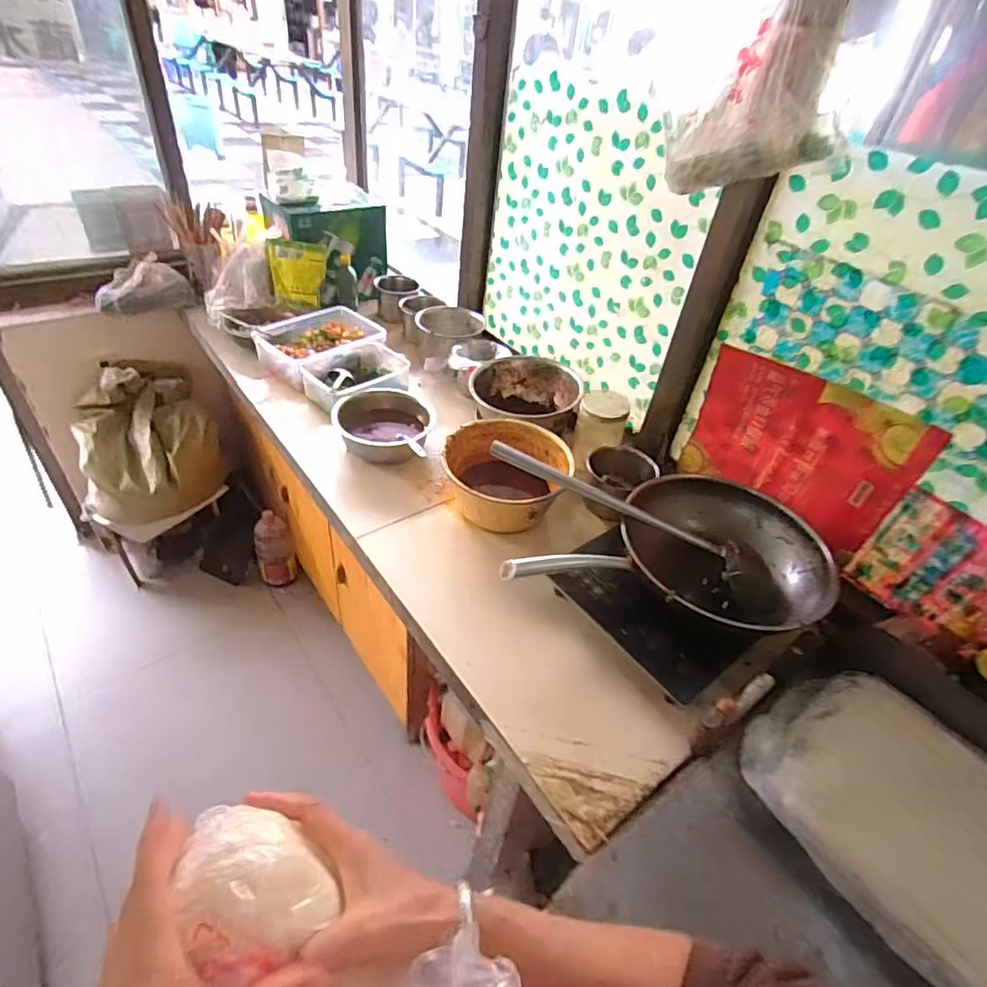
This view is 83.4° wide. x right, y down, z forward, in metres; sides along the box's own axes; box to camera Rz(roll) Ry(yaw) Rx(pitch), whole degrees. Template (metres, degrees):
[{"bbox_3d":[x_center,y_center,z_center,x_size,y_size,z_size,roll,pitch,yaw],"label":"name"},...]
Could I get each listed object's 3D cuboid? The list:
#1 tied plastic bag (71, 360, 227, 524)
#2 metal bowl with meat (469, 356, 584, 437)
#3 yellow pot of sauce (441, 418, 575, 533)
[{"bbox_3d":[-1.029,-0.161,1.652,0.390,0.308,0.368,-16,46,-24],"label":"tied plastic bag"},{"bbox_3d":[0.063,-0.198,1.267,0.243,0.128,0.255,4,41,-4],"label":"metal bowl with meat"},{"bbox_3d":[0.022,-0.029,1.078,0.236,0.126,0.219,8,41,0],"label":"yellow pot of sauce"}]

